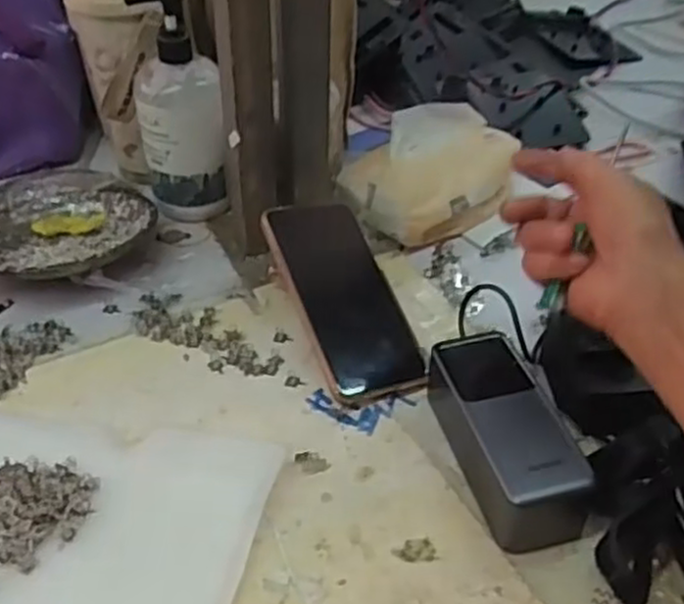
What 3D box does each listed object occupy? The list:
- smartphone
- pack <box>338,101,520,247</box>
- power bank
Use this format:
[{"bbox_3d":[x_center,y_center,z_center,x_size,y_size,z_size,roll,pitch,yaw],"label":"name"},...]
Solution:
[{"bbox_3d":[0.003,-0.004,0.530,0.073,0.016,0.154,-19,72,-20],"label":"smartphone"},{"bbox_3d":[0.082,-0.112,0.644,0.158,0.075,0.088,-18,45,-19],"label":"pack"},{"bbox_3d":[0.098,0.079,0.454,0.054,0.045,0.132,-11,43,-13],"label":"power bank"}]

